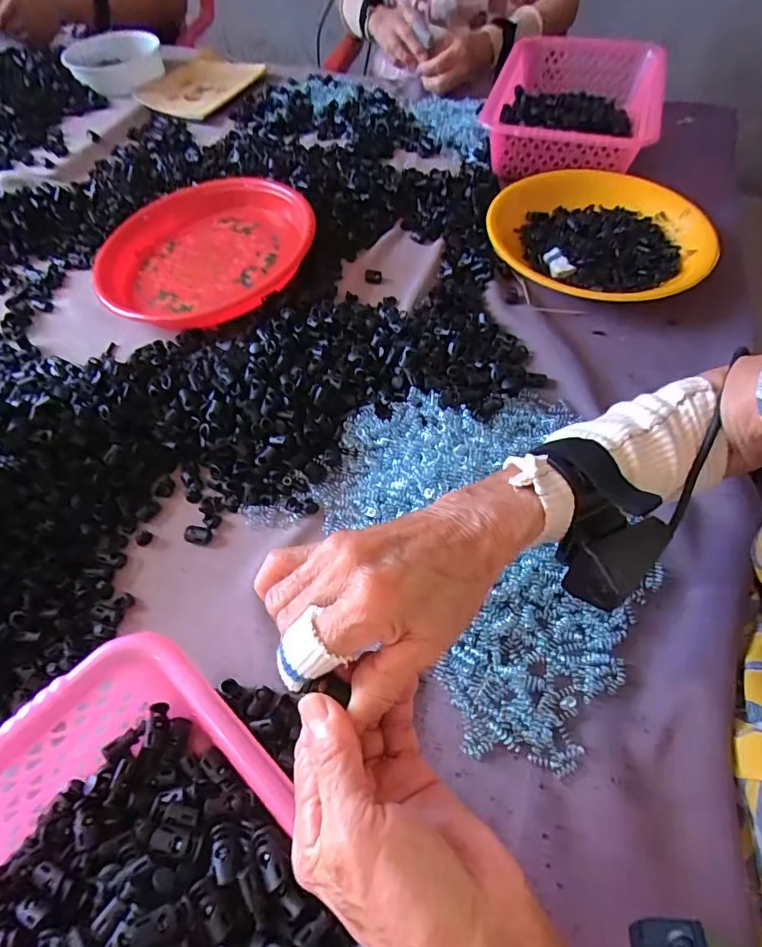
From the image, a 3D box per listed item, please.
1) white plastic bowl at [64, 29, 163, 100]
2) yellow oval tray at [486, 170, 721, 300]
[{"bbox_3d":[-0.463,-0.717,0.846,0.151,0.042,0.169,-28,62,-14],"label":"white plastic bowl"},{"bbox_3d":[0.251,-0.272,0.559,0.244,0.035,0.234,-20,60,-10],"label":"yellow oval tray"}]

